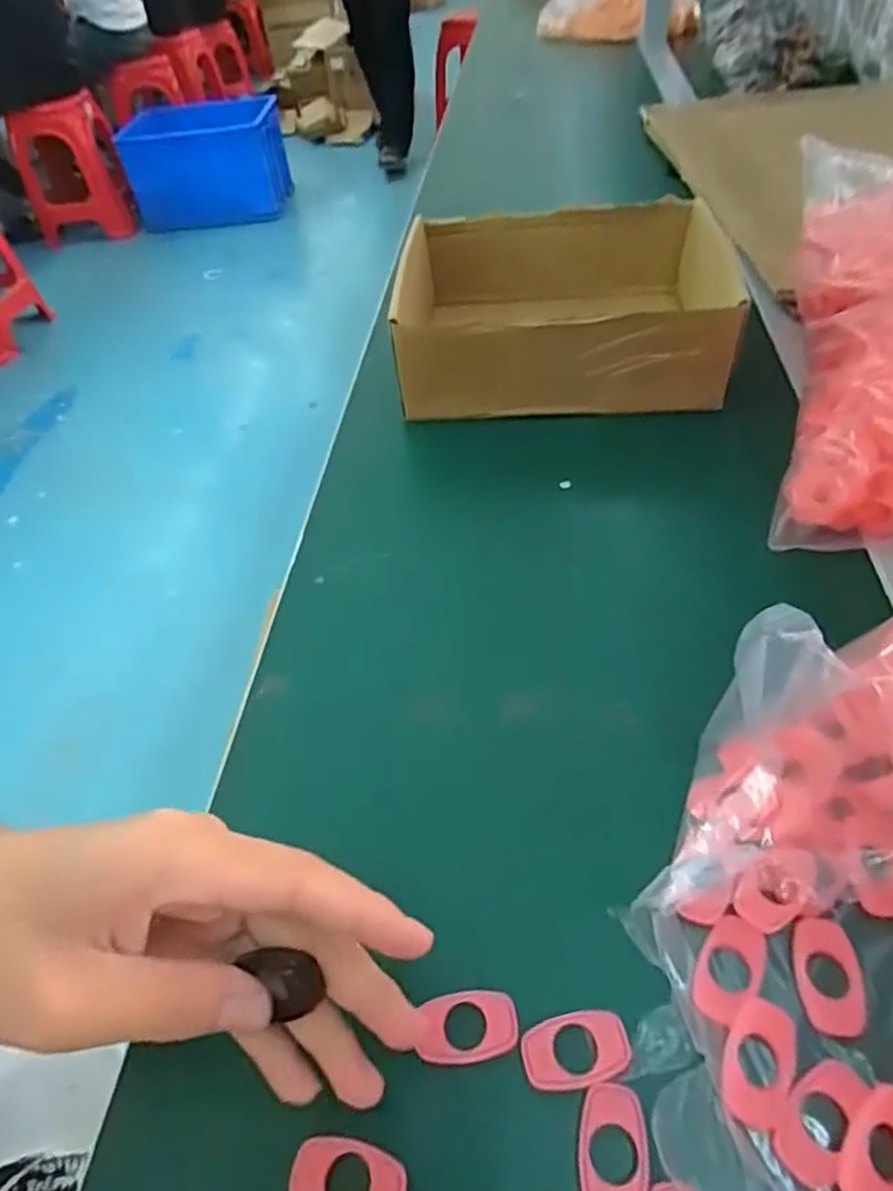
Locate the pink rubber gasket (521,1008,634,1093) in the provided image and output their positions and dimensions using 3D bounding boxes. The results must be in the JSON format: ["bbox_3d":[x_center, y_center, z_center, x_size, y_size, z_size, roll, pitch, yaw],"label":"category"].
[{"bbox_3d":[0.039,0.138,0.208,0.032,0.004,0.019,-13,48,-5],"label":"pink rubber gasket"}]

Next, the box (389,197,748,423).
[{"bbox_3d":[0.084,-0.199,0.462,0.223,0.056,0.174,2,47,9],"label":"box"}]

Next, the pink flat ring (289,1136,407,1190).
[{"bbox_3d":[-0.028,0.166,0.193,0.032,0.004,0.019,5,49,11],"label":"pink flat ring"}]

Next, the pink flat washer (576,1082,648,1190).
[{"bbox_3d":[0.046,0.156,0.192,0.019,0.004,0.032,6,49,12],"label":"pink flat washer"}]

